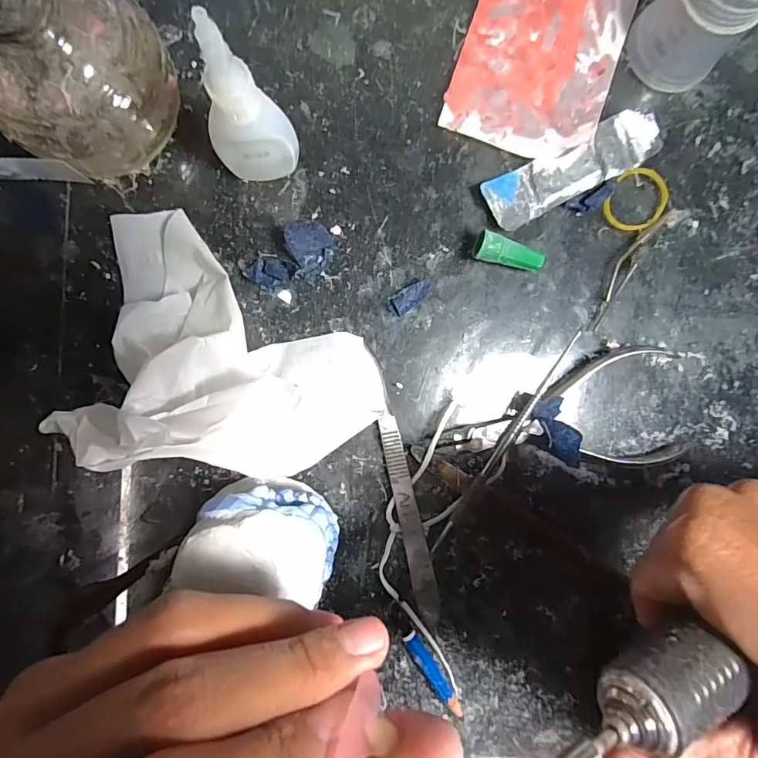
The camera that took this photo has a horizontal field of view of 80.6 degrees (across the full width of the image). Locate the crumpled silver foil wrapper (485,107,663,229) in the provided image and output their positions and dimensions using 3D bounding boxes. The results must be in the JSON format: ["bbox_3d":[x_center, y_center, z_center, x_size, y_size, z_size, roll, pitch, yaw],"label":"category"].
[{"bbox_3d":[0.093,-0.102,0.219,0.086,0.013,0.026,-28,91,-2],"label":"crumpled silver foil wrapper"}]

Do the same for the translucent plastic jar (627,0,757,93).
[{"bbox_3d":[0.149,-0.168,0.202,0.041,0.050,0.043,0,90,-2],"label":"translucent plastic jar"}]

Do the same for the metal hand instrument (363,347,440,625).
[{"bbox_3d":[0.012,0.051,0.216,0.012,0.009,0.132,-11,91,-2],"label":"metal hand instrument"}]

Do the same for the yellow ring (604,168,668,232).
[{"bbox_3d":[0.130,-0.090,0.225,0.028,0.004,0.034,32,89,-2],"label":"yellow ring"}]

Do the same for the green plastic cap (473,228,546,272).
[{"bbox_3d":[0.063,-0.061,0.218,0.035,0.015,0.012,10,90,-2],"label":"green plastic cap"}]

